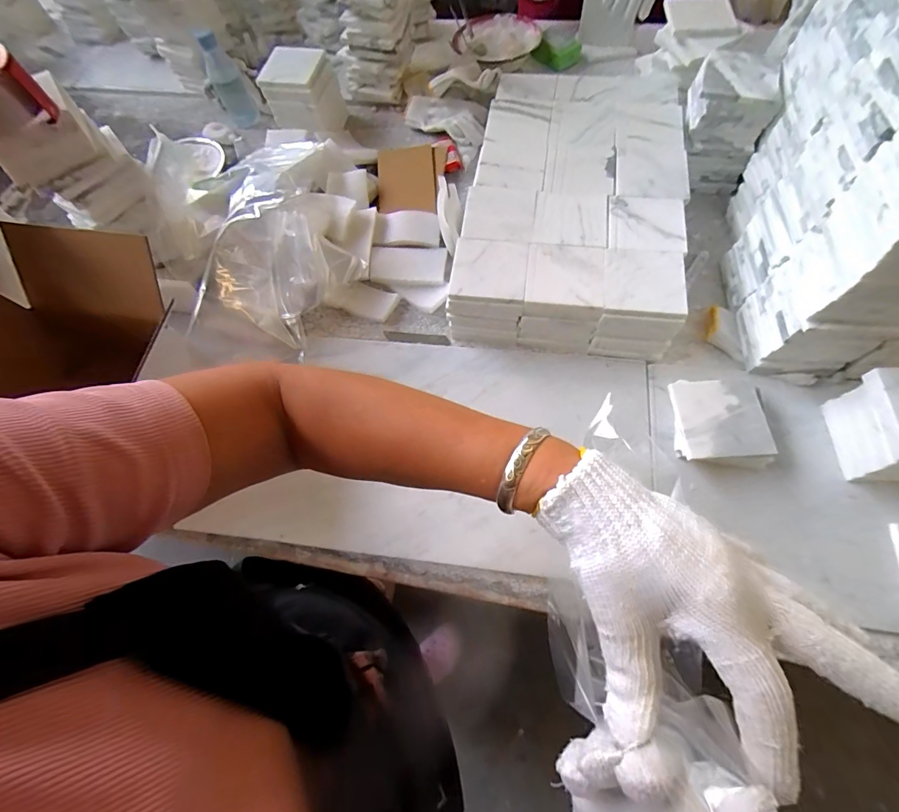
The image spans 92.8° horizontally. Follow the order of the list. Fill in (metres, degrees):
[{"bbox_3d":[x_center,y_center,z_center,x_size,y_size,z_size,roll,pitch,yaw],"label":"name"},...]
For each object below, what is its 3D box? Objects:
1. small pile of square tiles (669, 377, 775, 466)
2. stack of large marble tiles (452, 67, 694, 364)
[{"bbox_3d":[0.335,0.017,0.540,0.105,0.036,0.111,-2,67,2],"label":"small pile of square tiles"},{"bbox_3d":[0.194,-0.350,0.688,0.309,0.109,0.529,8,68,6],"label":"stack of large marble tiles"}]

